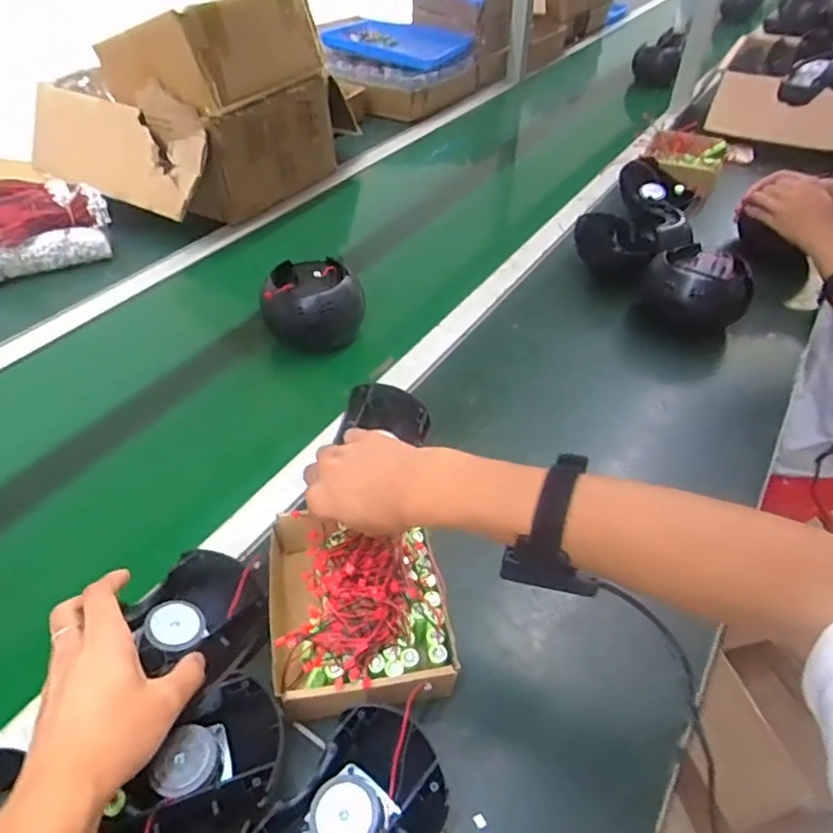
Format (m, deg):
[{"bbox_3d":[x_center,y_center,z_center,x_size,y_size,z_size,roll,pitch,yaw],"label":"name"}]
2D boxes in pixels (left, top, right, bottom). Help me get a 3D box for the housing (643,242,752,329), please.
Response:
[{"bbox_3d":[0.383,-0.171,0.842,0.110,0.093,0.105,-10,46,-12],"label":"housing"}]

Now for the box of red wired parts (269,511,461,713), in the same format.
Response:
[{"bbox_3d":[-0.050,0.155,0.501,0.141,0.072,0.178,-7,45,-9],"label":"box of red wired parts"}]

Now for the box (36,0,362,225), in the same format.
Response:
[{"bbox_3d":[-0.421,-0.571,1.064,0.410,0.291,0.420,22,48,20],"label":"box"}]

